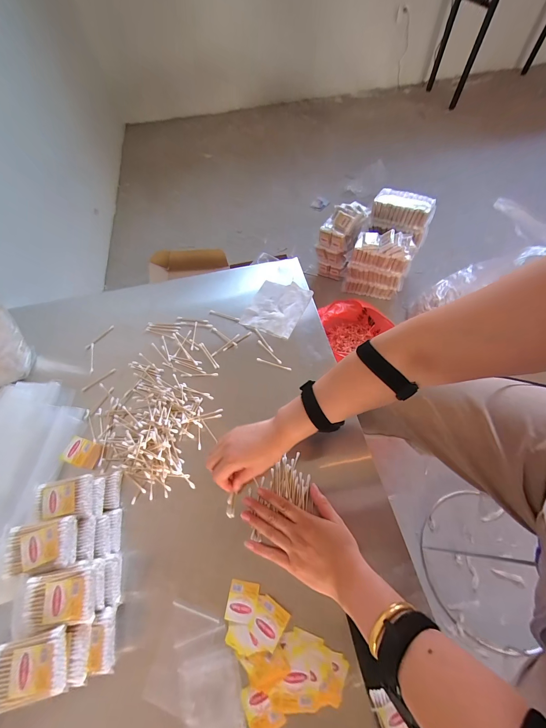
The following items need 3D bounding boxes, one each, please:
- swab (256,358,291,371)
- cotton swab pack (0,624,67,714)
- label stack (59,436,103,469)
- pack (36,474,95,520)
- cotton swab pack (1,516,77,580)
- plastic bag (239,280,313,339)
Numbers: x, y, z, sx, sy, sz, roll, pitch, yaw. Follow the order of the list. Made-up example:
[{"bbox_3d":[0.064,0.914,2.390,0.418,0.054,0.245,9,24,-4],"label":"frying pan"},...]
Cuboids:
[{"bbox_3d":[0.002,0.000,0.566,0.073,0.004,0.007,17,63,11],"label":"swab"},{"bbox_3d":[-0.268,0.328,0.302,0.081,0.014,0.056,-14,61,-6],"label":"cotton swab pack"},{"bbox_3d":[-0.316,0.147,0.470,0.054,0.016,0.043,15,62,10],"label":"label stack"},{"bbox_3d":[-0.297,0.190,0.403,0.074,0.018,0.052,-7,61,-2],"label":"pack"},{"bbox_3d":[-0.296,0.234,0.366,0.071,0.033,0.053,-9,61,-3],"label":"cotton swab pack"},{"bbox_3d":[0.011,-0.130,0.636,0.115,0.011,0.144,25,64,15],"label":"plastic bag"}]

